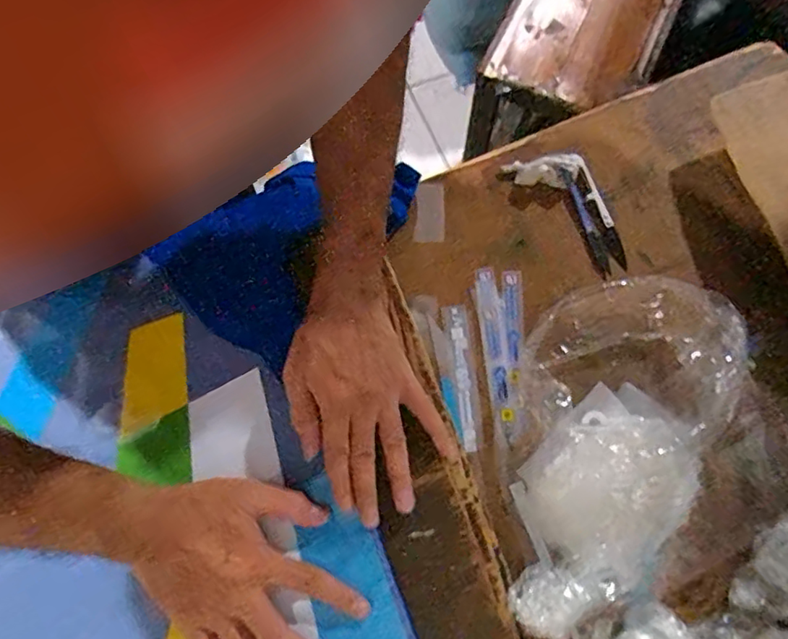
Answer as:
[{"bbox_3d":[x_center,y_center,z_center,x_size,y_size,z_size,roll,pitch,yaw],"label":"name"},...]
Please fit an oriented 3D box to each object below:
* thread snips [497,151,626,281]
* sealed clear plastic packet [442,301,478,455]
[{"bbox_3d":[0.172,-0.111,0.550,0.062,0.022,0.144,-39,77,-11],"label":"thread snips"},{"bbox_3d":[0.061,0.051,0.523,0.022,0.004,0.131,-6,79,4],"label":"sealed clear plastic packet"}]

